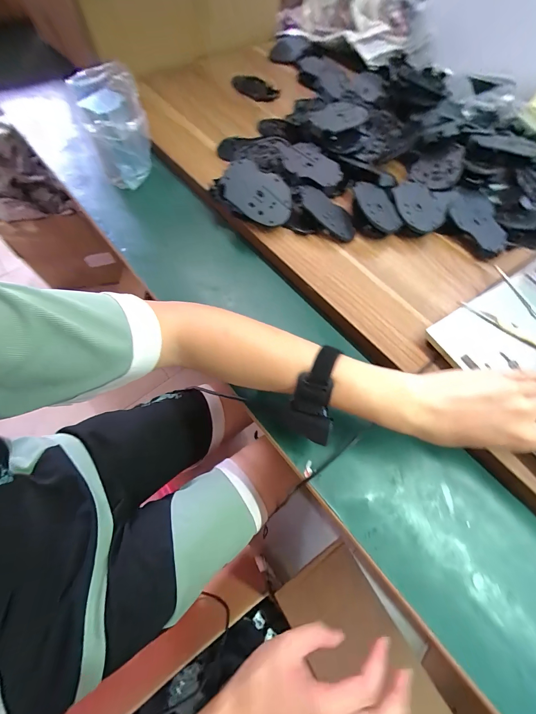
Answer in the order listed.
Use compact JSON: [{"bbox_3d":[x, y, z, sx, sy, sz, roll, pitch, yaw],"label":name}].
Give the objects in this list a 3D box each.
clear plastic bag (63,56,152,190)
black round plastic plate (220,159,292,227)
[{"bbox_3d":[-0.236,-0.351,0.451,0.097,0.132,0.075,-20,68,-12],"label":"clear plastic bag"},{"bbox_3d":[-0.014,-0.244,0.430,0.106,0.015,0.066,25,97,-15],"label":"black round plastic plate"}]

